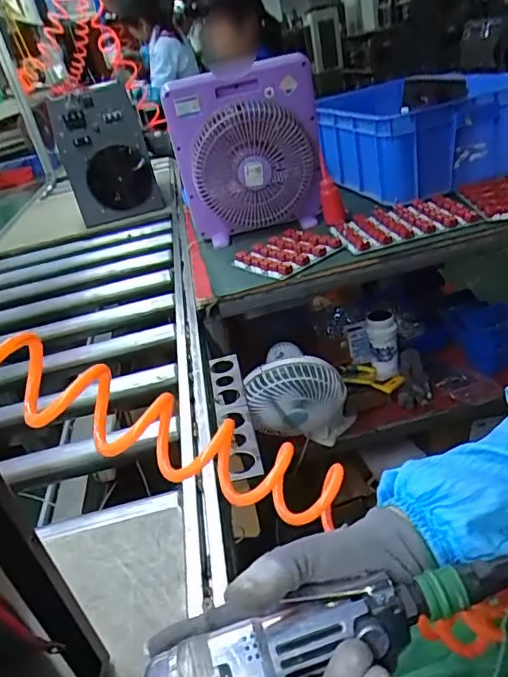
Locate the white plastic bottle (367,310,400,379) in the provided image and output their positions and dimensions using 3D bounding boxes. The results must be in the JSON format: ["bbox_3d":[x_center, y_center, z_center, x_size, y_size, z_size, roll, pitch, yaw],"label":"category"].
[{"bbox_3d":[0.314,0.020,1.280,0.068,0.156,0.085,-4,31,15],"label":"white plastic bottle"}]

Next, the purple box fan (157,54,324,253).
[{"bbox_3d":[-0.011,-0.389,1.134,0.312,0.339,0.130,-11,30,4],"label":"purple box fan"}]

